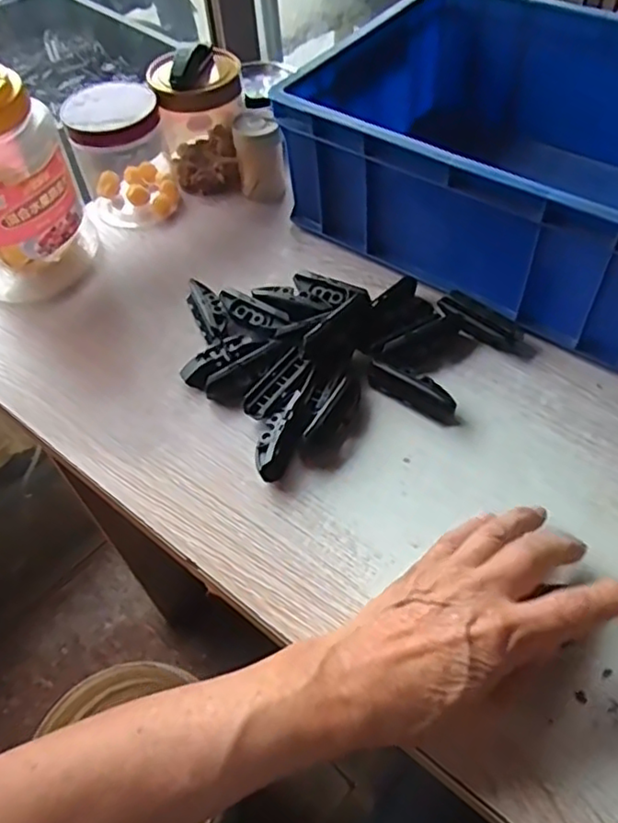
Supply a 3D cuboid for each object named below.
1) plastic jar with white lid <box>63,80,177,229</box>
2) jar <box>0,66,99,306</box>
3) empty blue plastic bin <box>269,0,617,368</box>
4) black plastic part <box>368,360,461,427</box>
[{"bbox_3d":[-0.174,-0.236,0.599,0.083,0.111,0.076,-2,54,3],"label":"plastic jar with white lid"},{"bbox_3d":[-0.250,-0.187,0.525,0.114,0.179,0.100,-23,55,-12],"label":"jar"},{"bbox_3d":[0.183,-0.213,0.550,0.324,0.155,0.267,31,62,24],"label":"empty blue plastic bin"},{"bbox_3d":[0.077,-0.015,0.468,0.076,0.017,0.021,29,61,23],"label":"black plastic part"}]

